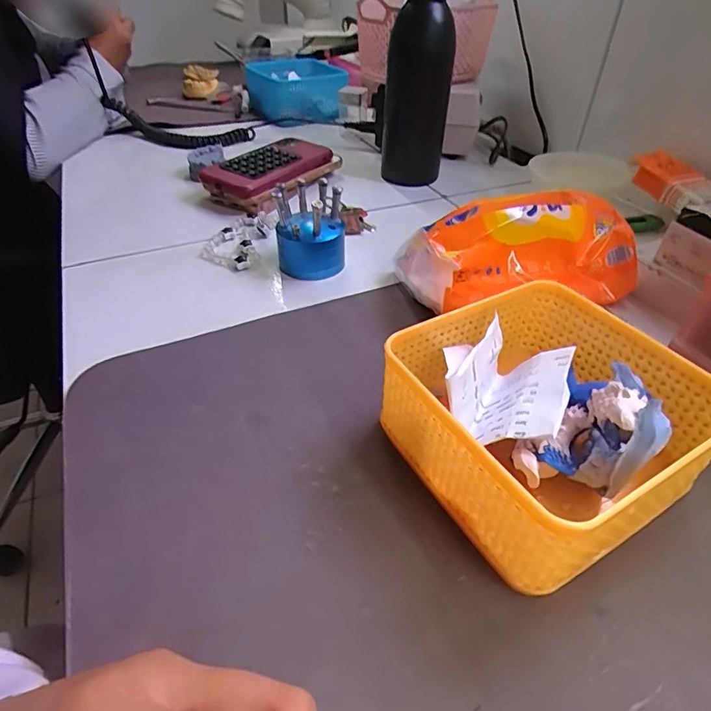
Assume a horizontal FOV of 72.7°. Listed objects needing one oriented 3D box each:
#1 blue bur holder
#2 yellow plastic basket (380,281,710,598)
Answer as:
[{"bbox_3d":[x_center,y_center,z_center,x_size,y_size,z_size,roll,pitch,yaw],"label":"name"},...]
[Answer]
[{"bbox_3d":[-0.038,-0.110,0.417,0.057,0.069,0.053,-2,41,-3],"label":"blue bur holder"},{"bbox_3d":[0.098,0.032,0.257,0.133,0.065,0.133,-23,47,-25],"label":"yellow plastic basket"}]

